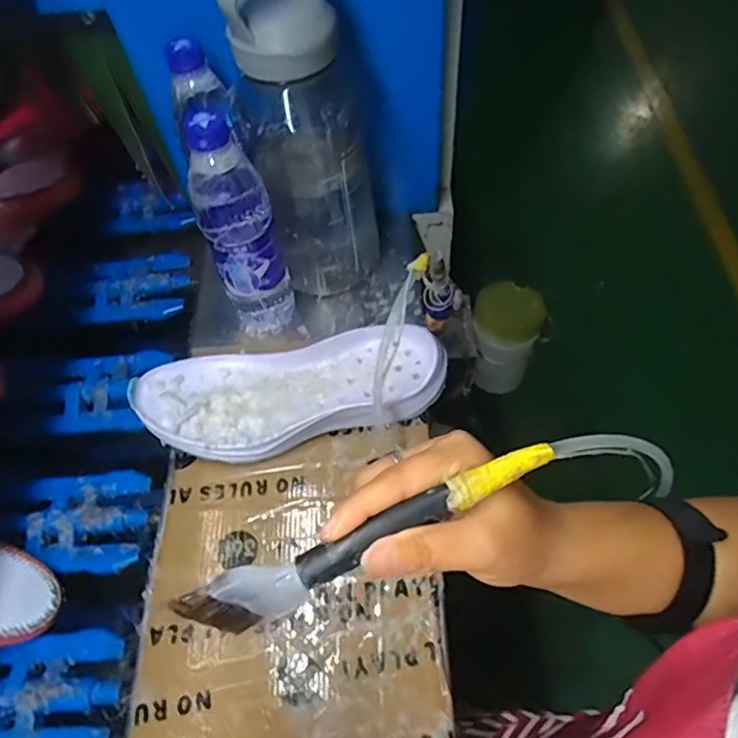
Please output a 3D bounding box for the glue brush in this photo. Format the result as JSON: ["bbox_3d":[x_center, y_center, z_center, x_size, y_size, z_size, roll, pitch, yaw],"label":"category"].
[{"bbox_3d":[0.002,0.074,0.258,0.171,0.027,0.018,-26,57,-3],"label":"glue brush"}]

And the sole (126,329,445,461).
[{"bbox_3d":[-0.068,0.023,0.535,0.276,0.054,0.108,-10,56,-2],"label":"sole"}]

